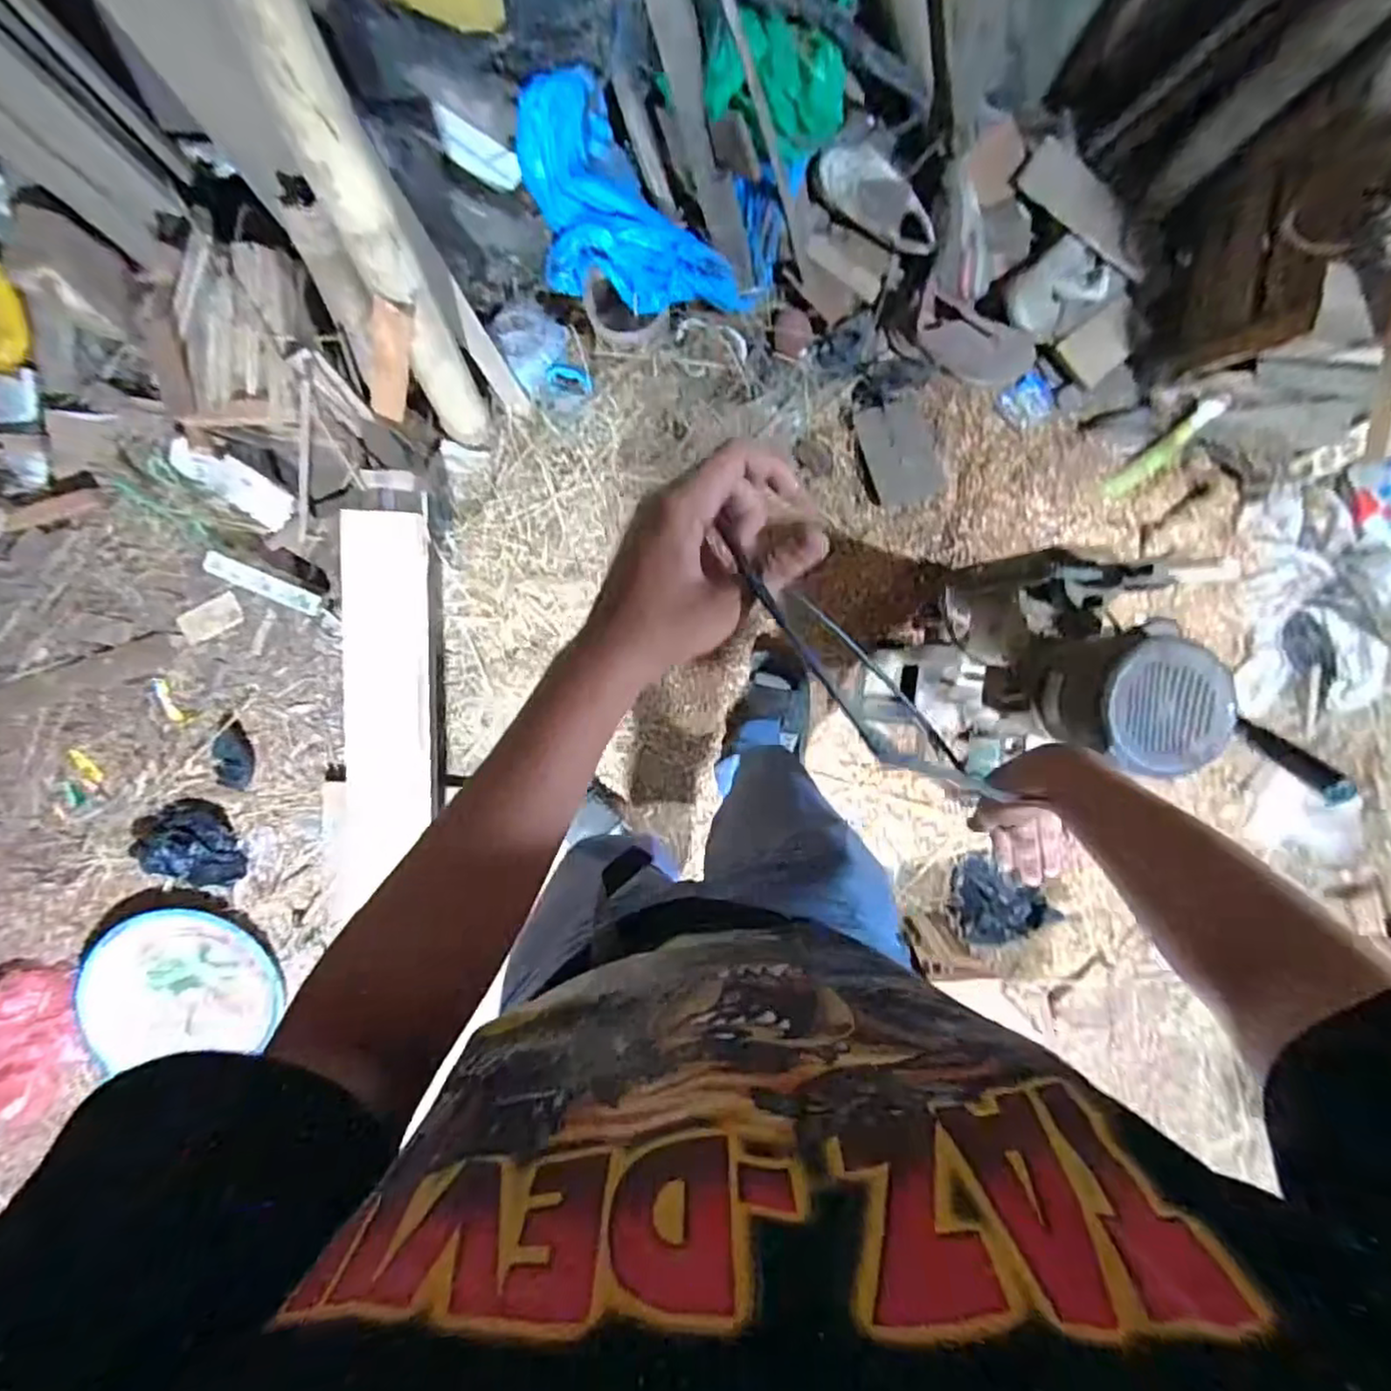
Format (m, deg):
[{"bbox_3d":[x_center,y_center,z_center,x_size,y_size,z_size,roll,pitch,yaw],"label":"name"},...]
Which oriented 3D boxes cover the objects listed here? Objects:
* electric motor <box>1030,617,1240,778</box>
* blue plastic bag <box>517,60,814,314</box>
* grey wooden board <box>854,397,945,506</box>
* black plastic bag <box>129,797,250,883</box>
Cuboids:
[{"bbox_3d":[0.439,0.002,0.701,0.132,0.118,0.142,-5,95,1],"label":"electric motor"},{"bbox_3d":[-0.052,-0.780,1.077,0.429,0.296,0.143,-5,59,-13],"label":"blue plastic bag"},{"bbox_3d":[0.379,-0.446,1.263,0.128,0.017,0.181,-17,95,2],"label":"grey wooden board"},{"bbox_3d":[-0.997,0.302,1.345,0.189,0.044,0.185,-20,95,2],"label":"black plastic bag"}]

